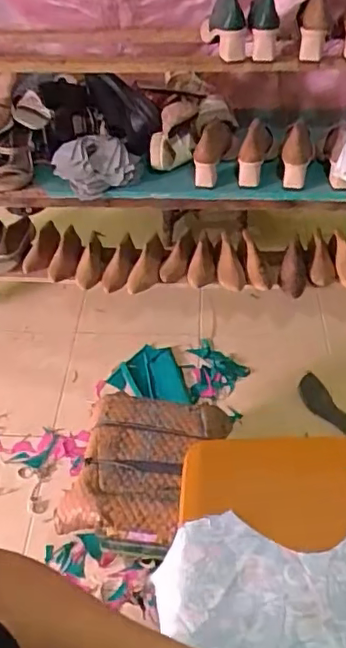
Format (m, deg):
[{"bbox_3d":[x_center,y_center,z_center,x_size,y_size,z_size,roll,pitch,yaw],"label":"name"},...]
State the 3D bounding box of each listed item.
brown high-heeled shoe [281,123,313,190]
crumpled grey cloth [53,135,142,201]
[{"bbox_3d":[0.279,-0.375,1.287,0.067,0.135,0.047,7,4,9],"label":"brown high-heeled shoe"},{"bbox_3d":[-0.180,-0.371,1.350,0.205,0.070,0.167,2,45,4],"label":"crumpled grey cloth"}]

